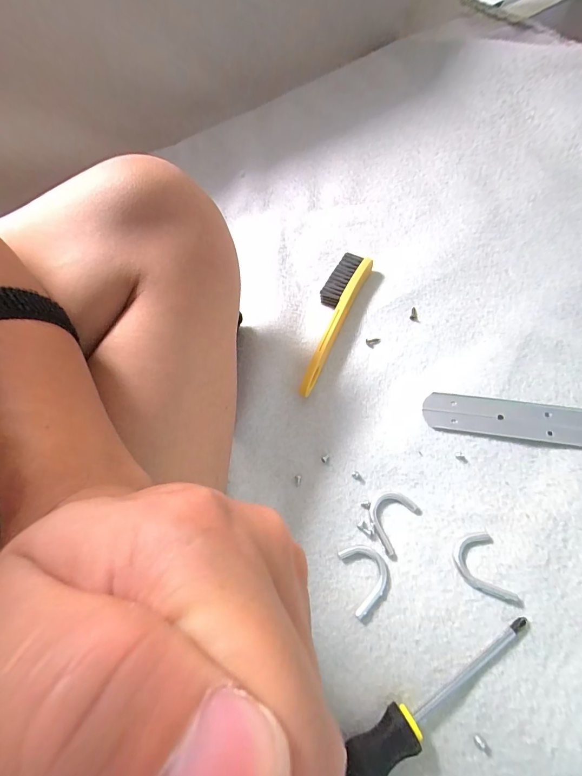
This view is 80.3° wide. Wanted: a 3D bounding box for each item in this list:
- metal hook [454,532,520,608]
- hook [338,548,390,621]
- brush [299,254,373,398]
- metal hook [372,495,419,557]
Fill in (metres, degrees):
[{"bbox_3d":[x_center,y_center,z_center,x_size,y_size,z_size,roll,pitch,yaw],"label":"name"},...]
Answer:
[{"bbox_3d":[0.138,0.131,0.246,0.032,0.005,0.047,-12,67,-1],"label":"metal hook"},{"bbox_3d":[0.056,0.139,0.253,0.032,0.004,0.043,-14,67,-3],"label":"hook"},{"bbox_3d":[0.037,-0.070,0.345,0.033,0.018,0.166,22,70,12],"label":"brush"},{"bbox_3d":[0.077,0.102,0.270,0.029,0.004,0.044,33,73,16],"label":"metal hook"}]

